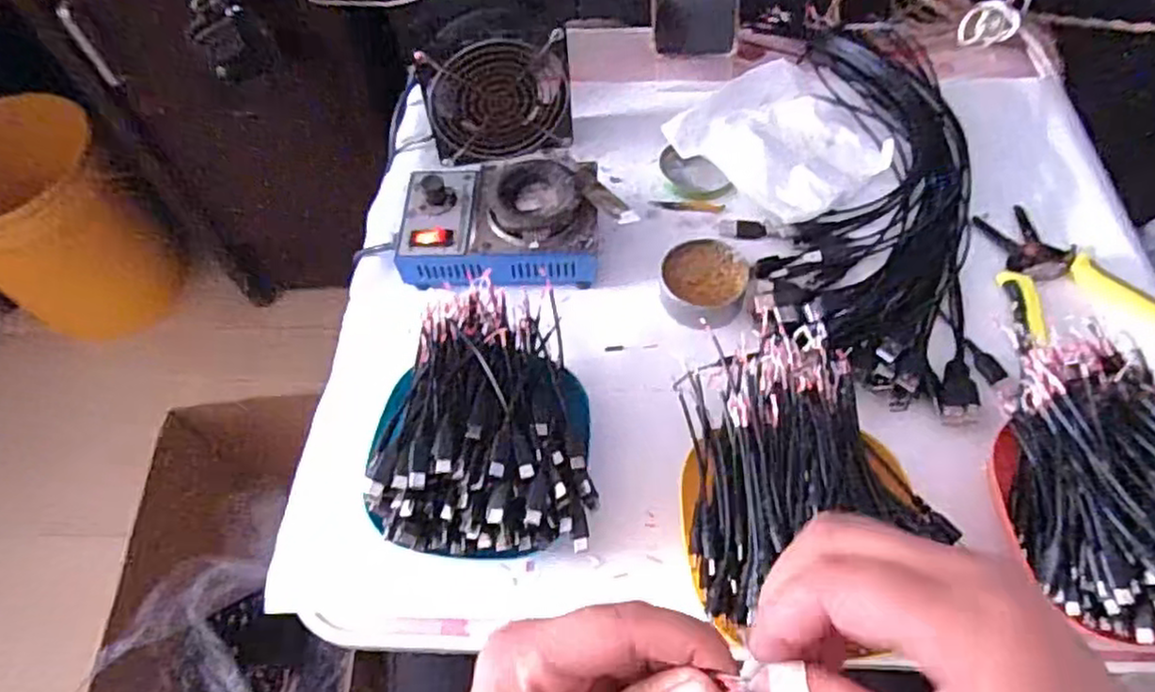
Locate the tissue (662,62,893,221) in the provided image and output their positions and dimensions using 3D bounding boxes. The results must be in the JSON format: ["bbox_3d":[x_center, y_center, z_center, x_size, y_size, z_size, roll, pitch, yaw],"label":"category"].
[{"bbox_3d":[0.180,-0.181,0.597,0.152,0.028,0.146,-36,64,-17],"label":"tissue"}]

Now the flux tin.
[{"bbox_3d":[0.092,-0.045,0.525,0.062,0.025,0.064,-2,59,3],"label":"flux tin"}]

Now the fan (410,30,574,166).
[{"bbox_3d":[-0.067,-0.211,0.591,0.115,0.100,0.035,-15,49,-6],"label":"fan"}]

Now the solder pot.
[{"bbox_3d":[-0.054,-0.091,0.547,0.166,0.056,0.112,1,59,4],"label":"solder pot"}]

